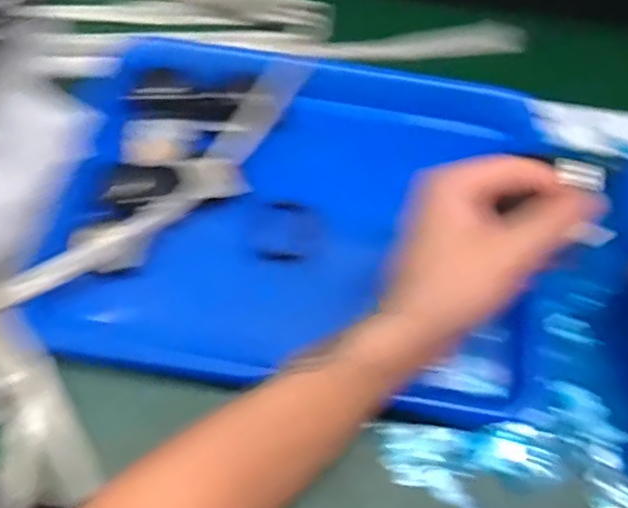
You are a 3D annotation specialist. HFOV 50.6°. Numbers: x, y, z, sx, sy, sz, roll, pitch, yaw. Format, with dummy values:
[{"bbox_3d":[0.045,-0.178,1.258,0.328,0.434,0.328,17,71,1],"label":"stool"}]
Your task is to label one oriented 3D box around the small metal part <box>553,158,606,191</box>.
[{"bbox_3d":[0.136,-0.041,0.337,0.027,0.009,0.010,13,64,-6],"label":"small metal part"}]

